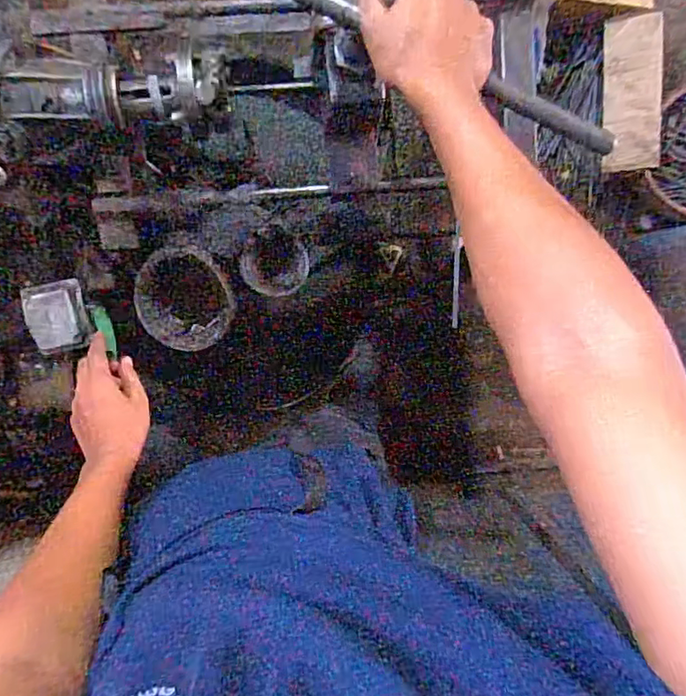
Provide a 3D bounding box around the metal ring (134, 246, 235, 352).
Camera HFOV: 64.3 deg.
[{"bbox_3d":[-0.194,-0.059,0.670,0.116,0.016,0.125,0,97,-3],"label":"metal ring"}]

